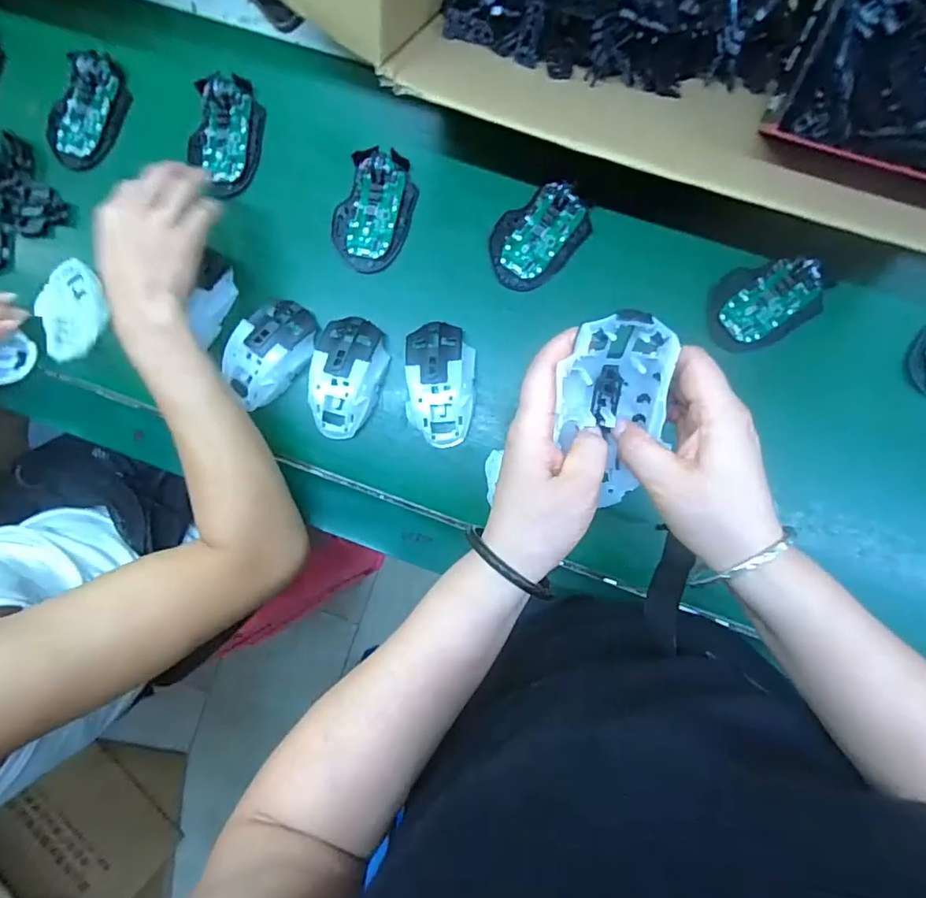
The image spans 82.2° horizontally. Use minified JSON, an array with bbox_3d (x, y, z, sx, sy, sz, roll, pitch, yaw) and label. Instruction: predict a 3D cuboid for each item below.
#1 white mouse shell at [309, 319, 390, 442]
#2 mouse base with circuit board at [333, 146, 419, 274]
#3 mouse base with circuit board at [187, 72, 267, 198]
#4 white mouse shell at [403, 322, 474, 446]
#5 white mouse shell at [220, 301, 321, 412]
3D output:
[{"bbox_3d":[-0.114,-0.069,0.518,0.070,0.047,0.118,10,87,5],"label":"white mouse shell"},{"bbox_3d":[-0.087,-0.235,0.521,0.072,0.017,0.115,23,92,4],"label":"mouse base with circuit board"},{"bbox_3d":[-0.242,-0.315,0.535,0.070,0.017,0.119,12,92,5],"label":"mouse base with circuit board"},{"bbox_3d":[-0.020,-0.061,0.513,0.066,0.053,0.116,1,86,4],"label":"white mouse shell"},{"bbox_3d":[-0.192,-0.093,0.522,0.066,0.040,0.116,35,89,6],"label":"white mouse shell"}]

